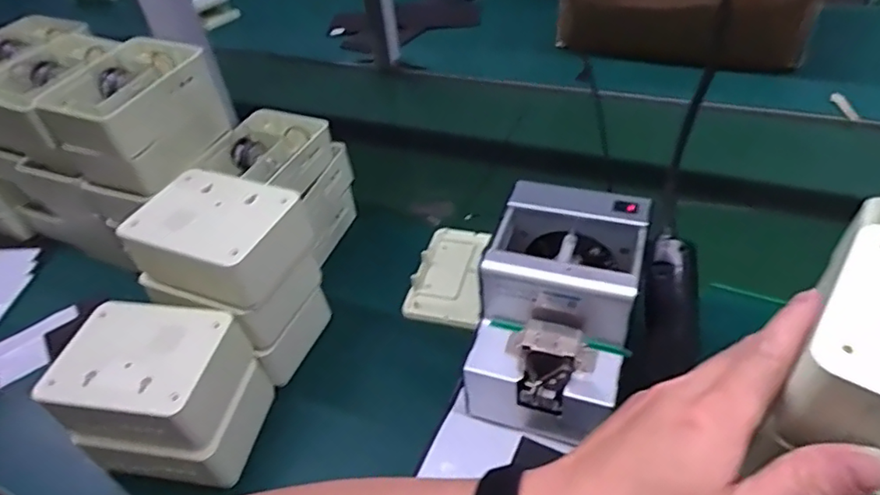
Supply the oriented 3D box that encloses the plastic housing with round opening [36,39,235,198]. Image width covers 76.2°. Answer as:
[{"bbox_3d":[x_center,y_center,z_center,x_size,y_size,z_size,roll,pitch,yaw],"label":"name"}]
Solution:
[{"bbox_3d":[-0.323,-0.140,0.604,0.126,0.103,0.148,16,48,23],"label":"plastic housing with round opening"}]

